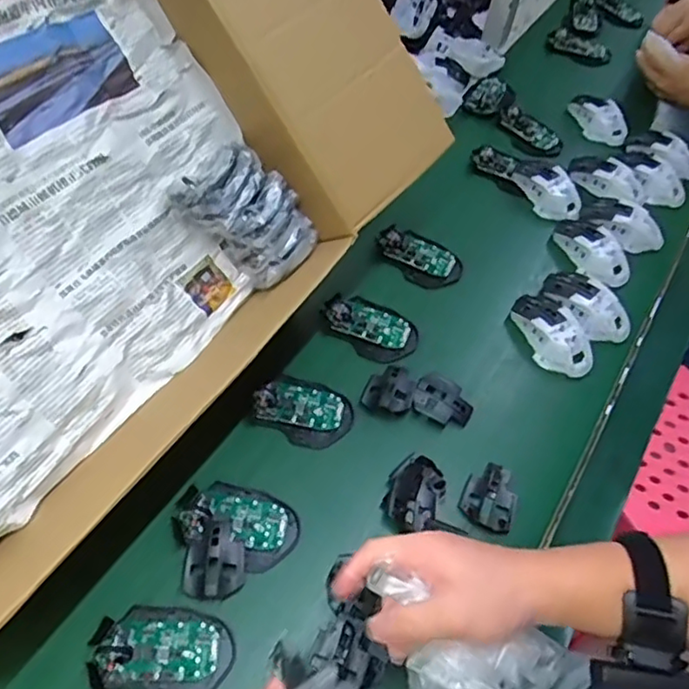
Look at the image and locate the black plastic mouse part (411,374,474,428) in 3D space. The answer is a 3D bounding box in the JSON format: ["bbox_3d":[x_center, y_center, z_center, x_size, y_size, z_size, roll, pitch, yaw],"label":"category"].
[{"bbox_3d":[0.108,0.064,0.676,0.064,0.025,0.052,23,59,12],"label":"black plastic mouse part"}]

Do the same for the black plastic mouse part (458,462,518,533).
[{"bbox_3d":[0.147,0.157,0.624,0.051,0.027,0.065,24,59,12],"label":"black plastic mouse part"}]

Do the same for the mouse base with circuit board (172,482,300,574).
[{"bbox_3d":[-0.102,0.167,0.582,0.113,0.020,0.070,19,59,9],"label":"mouse base with circuit board"}]

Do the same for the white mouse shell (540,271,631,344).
[{"bbox_3d":[0.297,-0.050,0.760,0.069,0.029,0.116,-28,63,-19],"label":"white mouse shell"}]

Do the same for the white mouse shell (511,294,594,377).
[{"bbox_3d":[0.247,-0.010,0.736,0.075,0.045,0.118,-35,65,-22],"label":"white mouse shell"}]

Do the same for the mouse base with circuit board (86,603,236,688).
[{"bbox_3d":[-0.154,0.258,0.515,0.113,0.025,0.071,10,58,4],"label":"mouse base with circuit board"}]

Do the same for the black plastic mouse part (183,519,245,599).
[{"bbox_3d":[-0.118,0.196,0.559,0.054,0.017,0.064,1,58,-2],"label":"black plastic mouse part"}]

